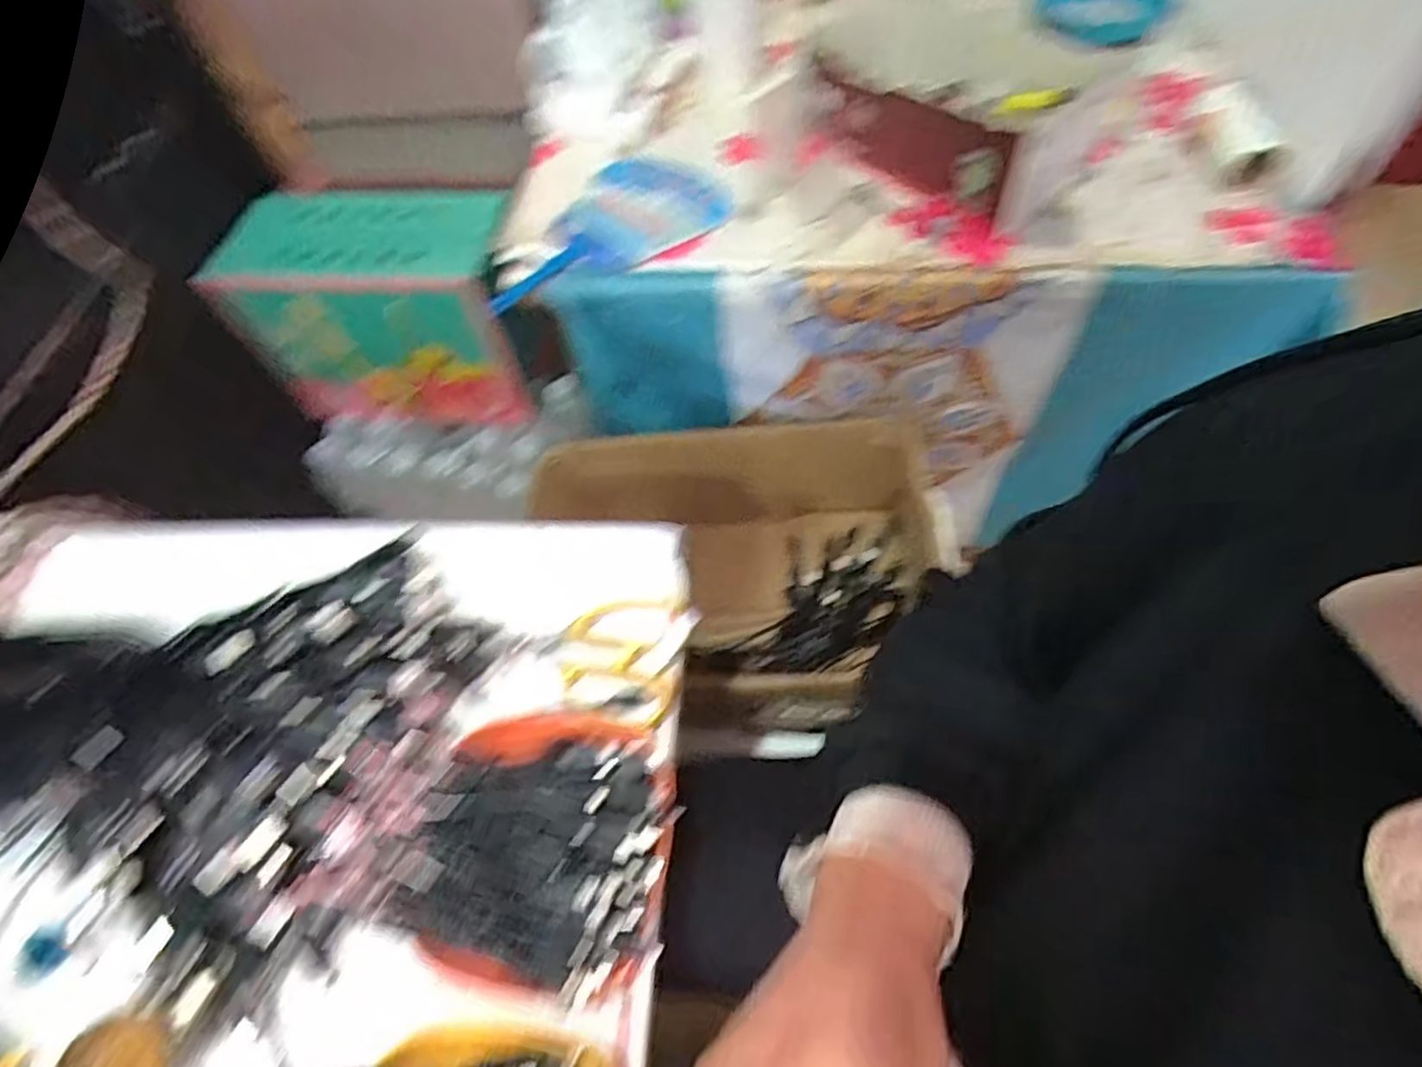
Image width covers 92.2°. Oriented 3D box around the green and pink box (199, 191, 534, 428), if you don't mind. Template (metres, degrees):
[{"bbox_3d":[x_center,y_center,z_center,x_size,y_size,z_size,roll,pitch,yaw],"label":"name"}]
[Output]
[{"bbox_3d":[-0.407,-0.278,0.880,0.321,0.234,0.135,1,60,5],"label":"green and pink box"}]

